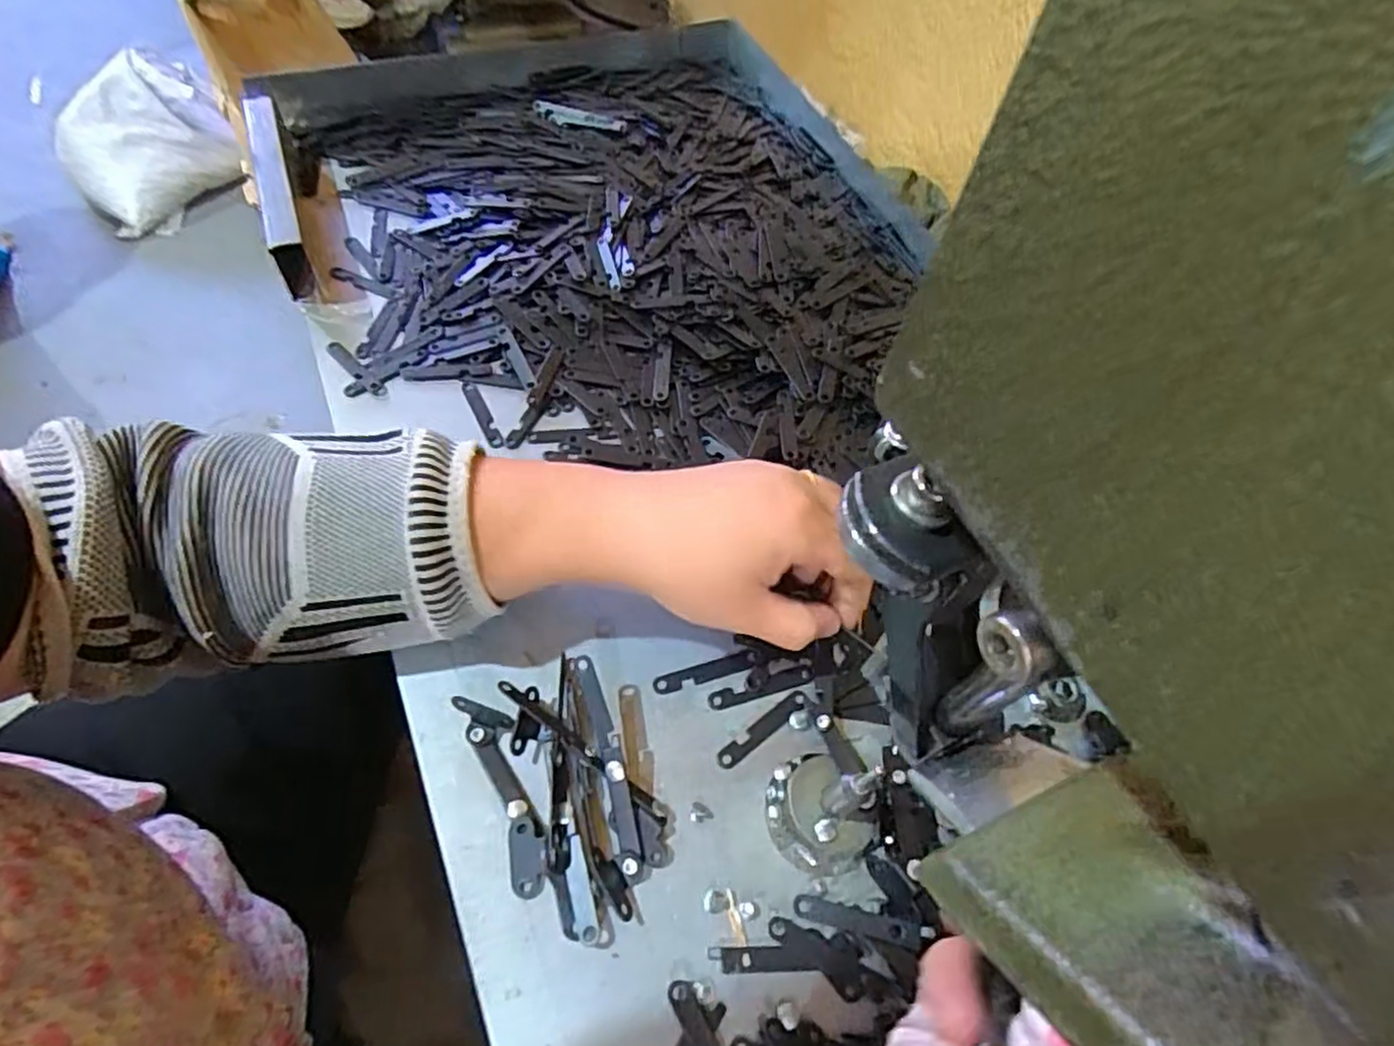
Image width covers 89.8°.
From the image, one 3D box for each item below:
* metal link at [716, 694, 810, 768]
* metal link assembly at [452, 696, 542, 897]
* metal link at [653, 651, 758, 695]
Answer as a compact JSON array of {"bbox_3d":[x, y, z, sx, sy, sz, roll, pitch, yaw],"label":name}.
[{"bbox_3d":[0.031,0.094,0.319,0.051,0.004,0.009,-32,65,-18],"label":"metal link"},{"bbox_3d":[-0.079,0.110,0.290,0.019,0.012,0.082,-22,63,-13],"label":"metal link assembly"},{"bbox_3d":[0.005,0.070,0.330,0.051,0.004,0.009,-15,61,-10],"label":"metal link"}]

